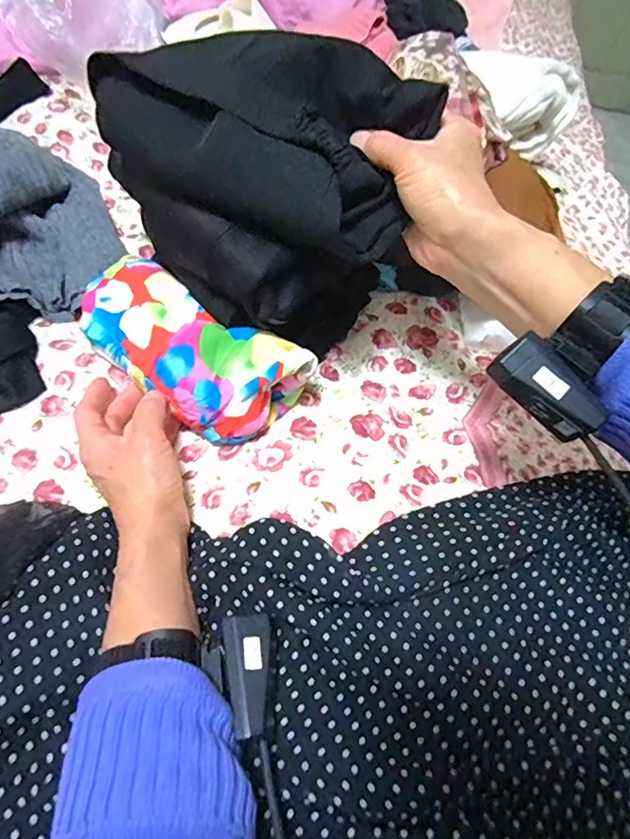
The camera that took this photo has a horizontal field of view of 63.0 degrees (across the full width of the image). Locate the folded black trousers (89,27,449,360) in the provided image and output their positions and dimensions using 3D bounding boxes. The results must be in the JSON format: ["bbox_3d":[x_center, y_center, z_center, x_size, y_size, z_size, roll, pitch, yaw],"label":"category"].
[{"bbox_3d":[-0.044,-0.176,0.409,0.144,0.191,0.222,-36,67,-24],"label":"folded black trousers"}]

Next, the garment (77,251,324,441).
[{"bbox_3d":[-0.111,-0.063,0.430,0.209,0.065,0.082,33,61,15],"label":"garment"}]

